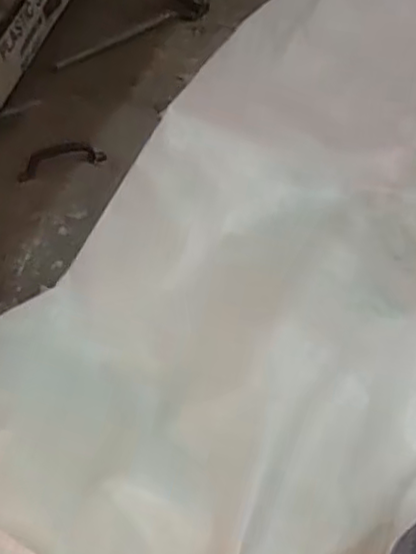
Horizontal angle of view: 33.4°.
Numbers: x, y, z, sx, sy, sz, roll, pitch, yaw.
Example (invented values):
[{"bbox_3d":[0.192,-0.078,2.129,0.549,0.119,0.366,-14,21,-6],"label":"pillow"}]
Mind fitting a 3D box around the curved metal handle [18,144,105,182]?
[{"bbox_3d":[-0.204,-0.164,0.953,0.121,0.028,0.029,-17,54,-12],"label":"curved metal handle"}]

